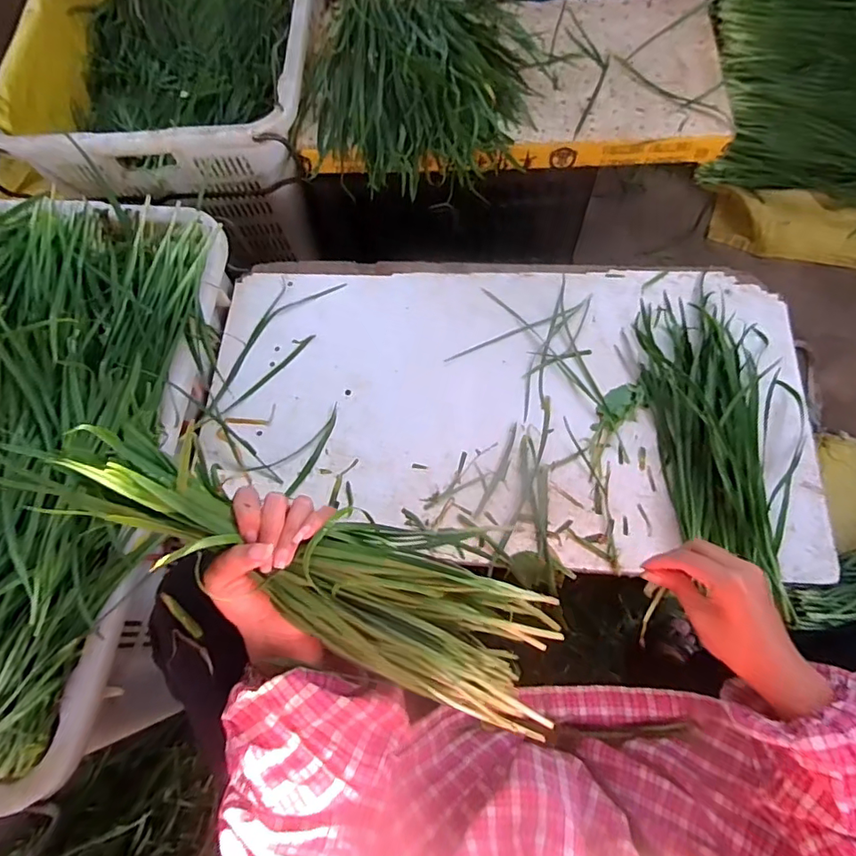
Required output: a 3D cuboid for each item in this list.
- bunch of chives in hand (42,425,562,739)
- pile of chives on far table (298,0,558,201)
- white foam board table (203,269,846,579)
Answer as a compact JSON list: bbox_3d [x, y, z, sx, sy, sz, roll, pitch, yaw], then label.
[{"bbox_3d":[-0.055,0.093,0.337,0.321,0.050,0.094,29,73,-16],"label":"bunch of chives in hand"},{"bbox_3d":[-0.008,-0.537,0.796,0.360,0.079,0.366,6,71,5],"label":"pile of chives on far table"},{"bbox_3d":[0.085,-0.038,0.637,0.700,0.038,0.374,3,71,4],"label":"white foam board table"}]

